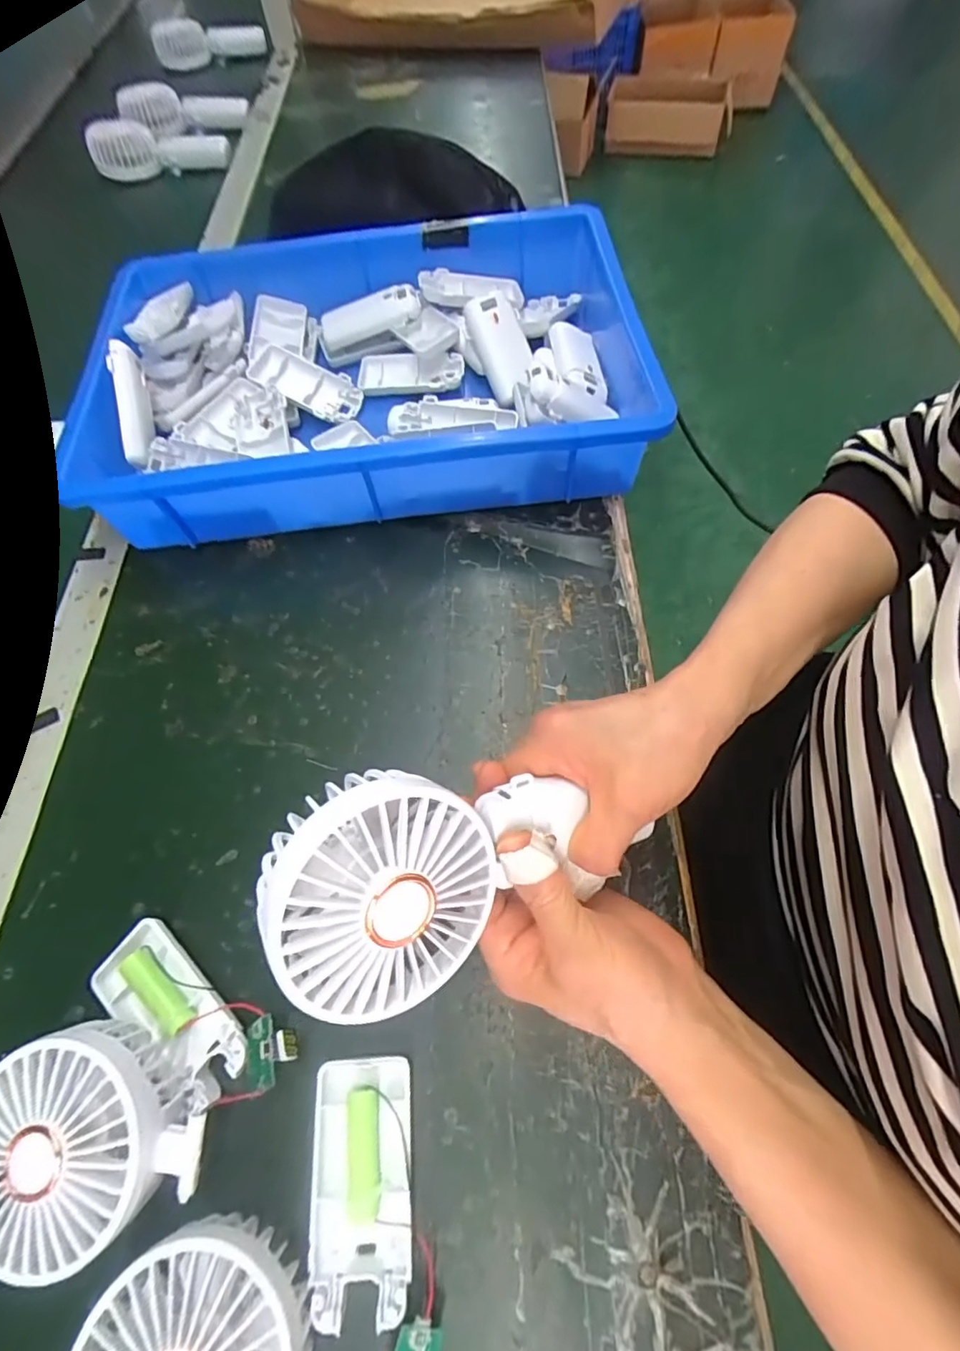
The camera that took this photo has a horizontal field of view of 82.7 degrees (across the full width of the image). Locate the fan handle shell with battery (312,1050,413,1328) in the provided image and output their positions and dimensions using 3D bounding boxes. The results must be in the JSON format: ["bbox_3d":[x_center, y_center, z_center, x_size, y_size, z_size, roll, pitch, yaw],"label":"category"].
[{"bbox_3d":[-0.054,0.232,0.253,0.044,0.016,0.091,-5,64,0],"label":"fan handle shell with battery"}]

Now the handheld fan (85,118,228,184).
[{"bbox_3d":[-0.463,-0.759,0.781,0.196,0.062,0.033,-8,64,-1],"label":"handheld fan"}]

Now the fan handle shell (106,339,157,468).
[{"bbox_3d":[-0.270,-0.210,0.425,0.015,0.027,0.090,-7,92,0],"label":"fan handle shell"}]

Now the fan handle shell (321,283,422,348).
[{"bbox_3d":[-0.101,-0.330,0.505,0.095,0.018,0.043,-9,90,15],"label":"fan handle shell"}]

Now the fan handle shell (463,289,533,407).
[{"bbox_3d":[0.019,-0.283,0.475,0.042,0.024,0.096,-18,96,-6],"label":"fan handle shell"}]

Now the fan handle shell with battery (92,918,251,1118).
[{"bbox_3d":[-0.159,0.175,0.287,0.094,0.021,0.043,35,71,18],"label":"fan handle shell with battery"}]

